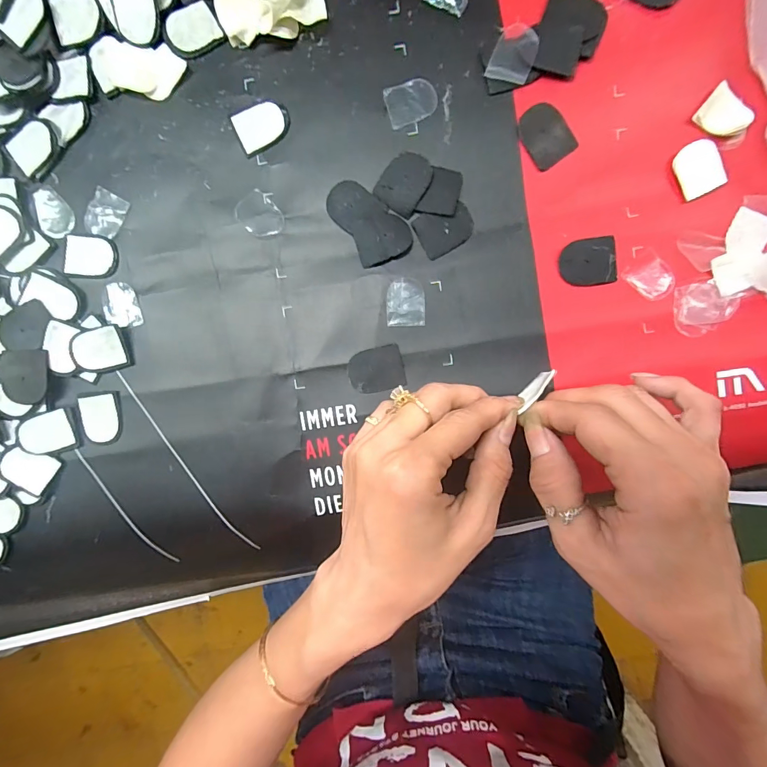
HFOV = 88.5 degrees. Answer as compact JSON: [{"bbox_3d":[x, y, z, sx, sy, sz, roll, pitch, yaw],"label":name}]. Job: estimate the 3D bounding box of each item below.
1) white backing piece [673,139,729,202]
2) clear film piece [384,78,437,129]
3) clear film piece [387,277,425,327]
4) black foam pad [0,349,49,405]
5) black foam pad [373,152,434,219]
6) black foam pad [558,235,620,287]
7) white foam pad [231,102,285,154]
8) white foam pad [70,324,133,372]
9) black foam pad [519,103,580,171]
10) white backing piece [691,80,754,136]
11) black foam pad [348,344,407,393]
[{"bbox_3d":[0.185,-0.126,0.231,0.022,0.008,0.029,-27,92,3],"label":"white backing piece"},{"bbox_3d":[0.017,-0.169,0.235,0.030,0.004,0.023,-17,93,3],"label":"clear film piece"},{"bbox_3d":[0.014,-0.051,0.244,0.023,0.004,0.029,-1,93,2],"label":"clear film piece"},{"bbox_3d":[-0.227,-0.005,0.247,0.031,0.004,0.034,8,94,1],"label":"black foam pad"},{"bbox_3d":[0.013,-0.122,0.238,0.028,0.004,0.035,34,94,-1],"label":"black foam pad"},{"bbox_3d":[0.125,-0.074,0.238,0.034,0.004,0.028,-6,93,2],"label":"black foam pad"},{"bbox_3d":[-0.075,-0.158,0.241,0.030,0.004,0.024,-25,92,3],"label":"white foam pad"},{"bbox_3d":[-0.180,-0.021,0.250,0.032,0.007,0.028,-14,93,2],"label":"white foam pad"},{"bbox_3d":[0.097,-0.149,0.234,0.026,0.004,0.034,-35,92,3],"label":"black foam pad"},{"bbox_3d":[0.198,-0.157,0.230,0.024,0.004,0.027,-40,83,12],"label":"white backing piece"},{"bbox_3d":[-0.004,-0.009,0.247,0.034,0.004,0.027,-12,93,2],"label":"black foam pad"}]

